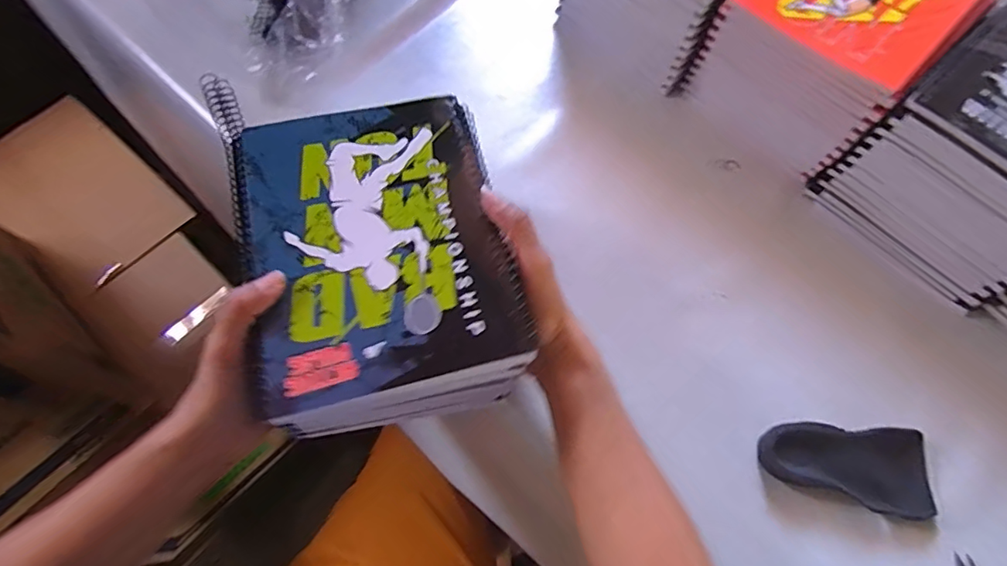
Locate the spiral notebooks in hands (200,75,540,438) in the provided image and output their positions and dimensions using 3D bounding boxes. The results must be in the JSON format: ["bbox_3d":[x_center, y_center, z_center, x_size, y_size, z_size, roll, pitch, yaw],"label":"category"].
[{"bbox_3d":[-0.089,-0.021,0.380,0.161,0.094,0.217,-13,66,-8],"label":"spiral notebooks in hands"}]

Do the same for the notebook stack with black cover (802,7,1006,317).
[{"bbox_3d":[0.416,-0.113,0.455,0.205,0.114,0.161,-38,71,-17],"label":"notebook stack with black cover"}]

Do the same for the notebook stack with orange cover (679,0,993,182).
[{"bbox_3d":[0.305,-0.224,0.506,0.191,0.114,0.157,-41,72,-17],"label":"notebook stack with orange cover"}]

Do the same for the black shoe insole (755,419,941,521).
[{"bbox_3d":[0.248,0.133,0.390,0.119,0.014,0.059,3,65,1],"label":"black shoe insole"}]

